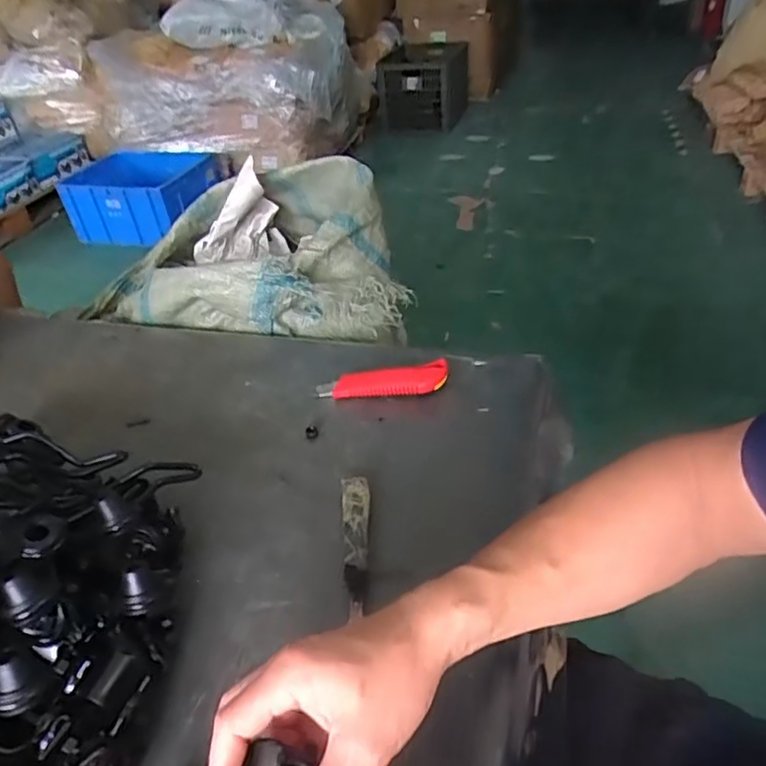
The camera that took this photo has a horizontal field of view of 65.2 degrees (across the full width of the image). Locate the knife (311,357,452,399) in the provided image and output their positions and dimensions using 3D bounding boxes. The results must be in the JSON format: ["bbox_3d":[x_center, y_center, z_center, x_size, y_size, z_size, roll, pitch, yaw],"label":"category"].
[{"bbox_3d":[-0.001,-0.003,0.689,0.151,0.023,0.037,-5,38,0],"label":"knife"}]

